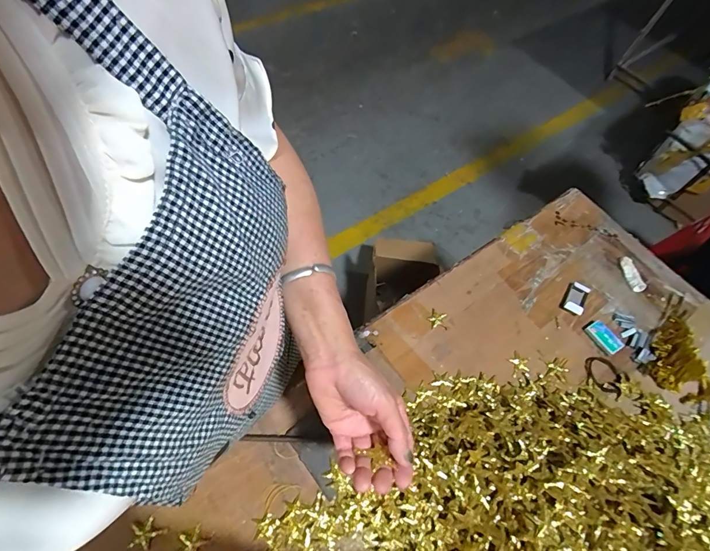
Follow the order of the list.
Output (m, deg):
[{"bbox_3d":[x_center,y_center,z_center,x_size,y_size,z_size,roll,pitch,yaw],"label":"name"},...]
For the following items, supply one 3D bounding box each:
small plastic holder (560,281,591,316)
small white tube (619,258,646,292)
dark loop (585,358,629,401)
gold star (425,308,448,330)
[{"bbox_3d":[0.364,0.036,0.632,0.032,0.018,0.062,32,63,12],"label":"small plastic holder"},{"bbox_3d":[0.482,-0.003,0.668,0.021,0.011,0.066,-5,63,-5],"label":"small white tube"},{"bbox_3d":[0.373,0.152,0.576,0.060,0.006,0.052,36,63,14],"label":"dark loop"},{"bbox_3d":[0.130,0.069,0.611,0.030,0.005,0.034,7,60,-2],"label":"gold star"}]

